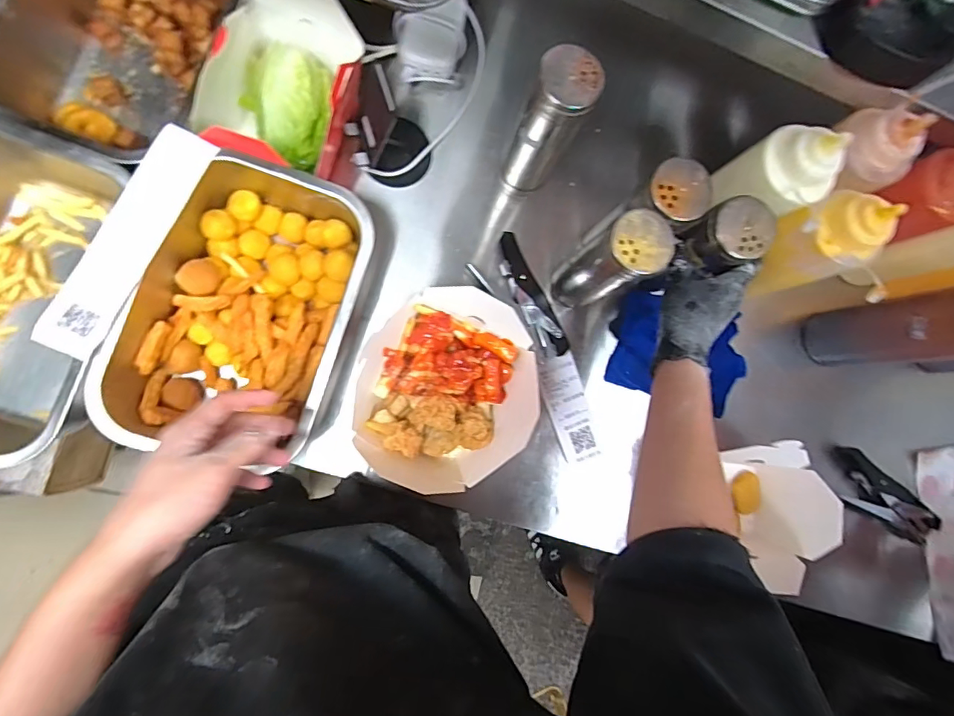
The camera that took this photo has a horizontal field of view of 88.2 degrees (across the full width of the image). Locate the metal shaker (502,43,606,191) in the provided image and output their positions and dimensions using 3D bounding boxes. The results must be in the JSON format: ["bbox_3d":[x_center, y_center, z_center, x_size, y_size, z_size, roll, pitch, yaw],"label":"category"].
[{"bbox_3d":[0.073,-0.256,0.554,0.063,0.201,0.053,15,85,-8],"label":"metal shaker"}]

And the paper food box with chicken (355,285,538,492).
[{"bbox_3d":[-0.034,0.028,0.548,0.178,0.100,0.217,20,84,-7],"label":"paper food box with chicken"}]

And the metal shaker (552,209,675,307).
[{"bbox_3d":[0.140,-0.101,0.549,0.058,0.193,0.058,1,87,-9],"label":"metal shaker"}]

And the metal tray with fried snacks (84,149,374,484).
[{"bbox_3d":[-0.244,-0.051,0.541,0.203,0.095,0.300,19,84,-7],"label":"metal tray with fried snacks"}]

